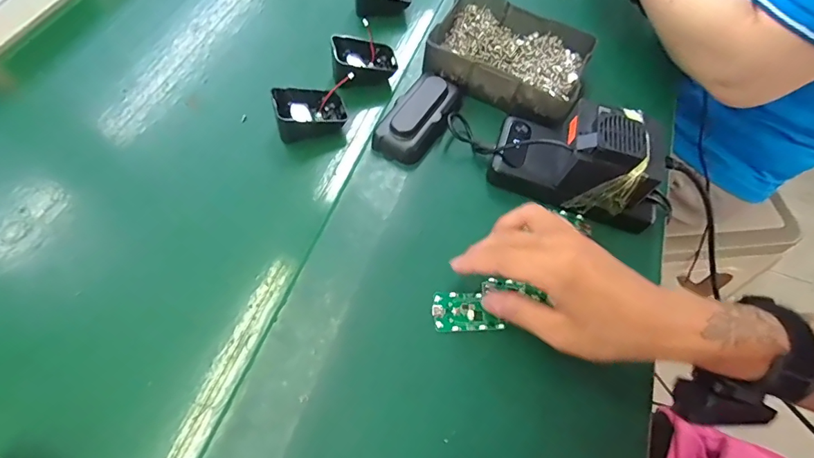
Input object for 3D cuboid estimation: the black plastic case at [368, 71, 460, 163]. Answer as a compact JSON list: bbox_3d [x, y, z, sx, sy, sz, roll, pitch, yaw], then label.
[{"bbox_3d":[0.013,-0.114,0.428,0.054,0.031,0.107,27,63,11],"label":"black plastic case"}]

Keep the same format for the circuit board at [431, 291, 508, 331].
[{"bbox_3d":[0.049,0.067,0.352,0.055,0.004,0.032,2,61,-3],"label":"circuit board"}]

